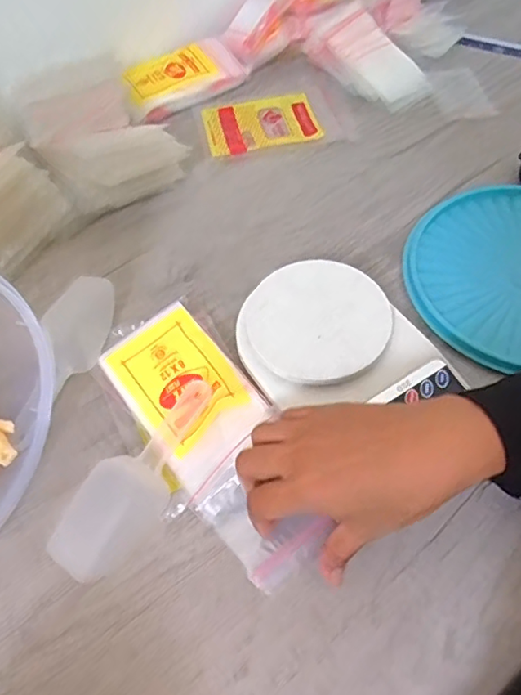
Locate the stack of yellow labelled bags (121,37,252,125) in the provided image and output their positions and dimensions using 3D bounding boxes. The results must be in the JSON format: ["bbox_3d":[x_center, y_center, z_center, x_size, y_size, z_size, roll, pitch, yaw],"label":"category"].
[{"bbox_3d":[-0.098,-0.322,0.664,0.149,0.026,0.091,-29,60,-13],"label":"stack of yellow labelled bags"}]

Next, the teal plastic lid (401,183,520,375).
[{"bbox_3d":[0.226,-0.073,0.487,0.199,0.015,0.179,-20,59,-8],"label":"teal plastic lid"}]

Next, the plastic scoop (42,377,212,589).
[{"bbox_3d":[-0.086,0.091,0.398,0.056,0.028,0.151,35,67,23],"label":"plastic scoop"}]

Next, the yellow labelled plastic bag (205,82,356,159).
[{"bbox_3d":[0.014,-0.259,0.627,0.154,0.010,0.105,-14,58,-4],"label":"yellow labelled plastic bag"}]

